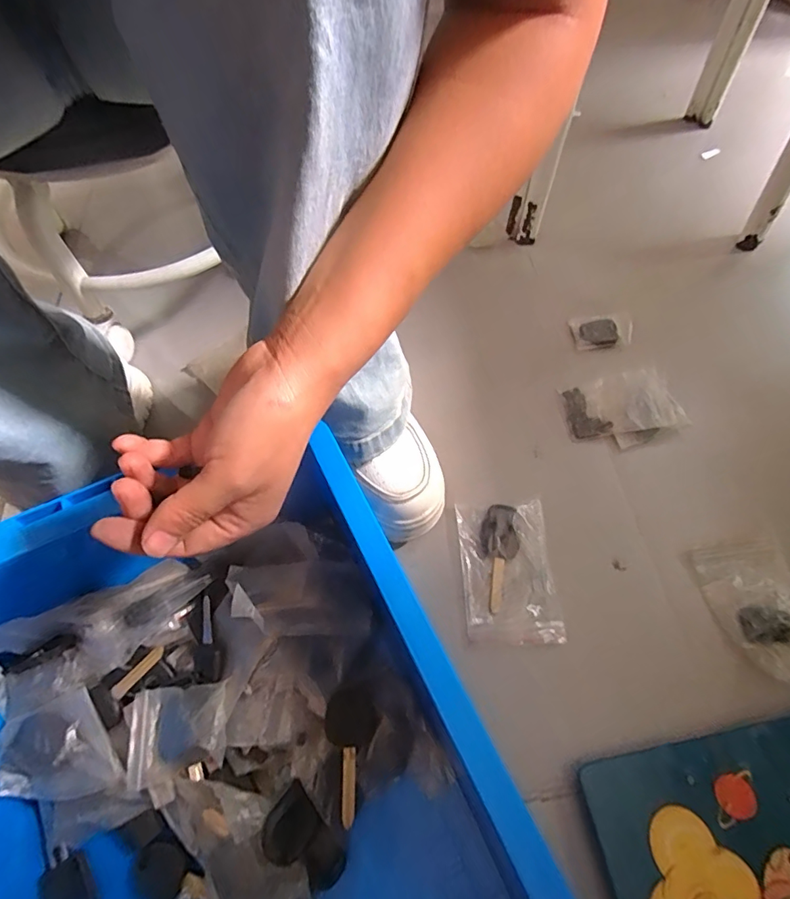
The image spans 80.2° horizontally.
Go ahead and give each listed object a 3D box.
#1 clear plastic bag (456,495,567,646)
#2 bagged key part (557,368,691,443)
[{"bbox_3d":[0.095,0.102,0.400,0.075,0.011,0.116,-2,61,0],"label":"clear plastic bag"},{"bbox_3d":[0.228,-0.046,0.479,0.105,0.022,0.069,-4,61,-1],"label":"bagged key part"}]

